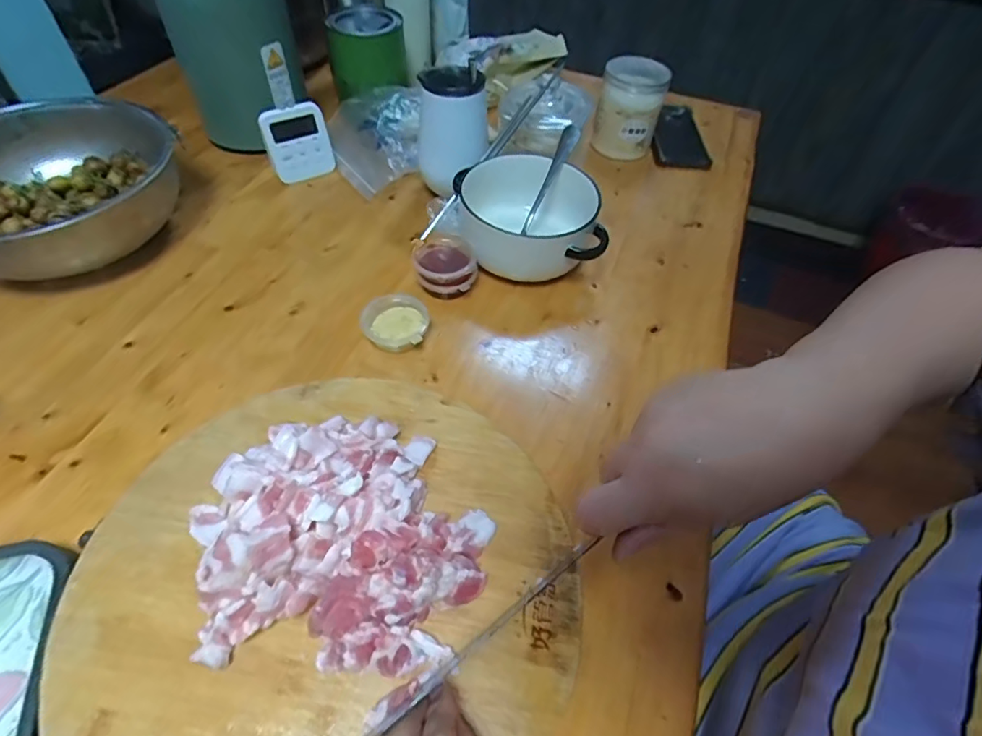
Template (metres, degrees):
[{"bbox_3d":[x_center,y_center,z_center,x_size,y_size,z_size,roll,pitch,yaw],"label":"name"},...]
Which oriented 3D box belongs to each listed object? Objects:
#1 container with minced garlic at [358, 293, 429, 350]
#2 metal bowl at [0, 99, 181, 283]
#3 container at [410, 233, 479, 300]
[{"bbox_3d":[-0.092,-0.044,0.500,0.058,0.035,0.058,2,52,-2],"label":"container with minced garlic"},{"bbox_3d":[-0.457,-0.174,0.549,0.223,0.093,0.223,2,52,-2],"label":"metal bowl"},{"bbox_3d":[-0.046,-0.105,0.539,0.062,0.038,0.065,2,52,-2],"label":"container"}]

